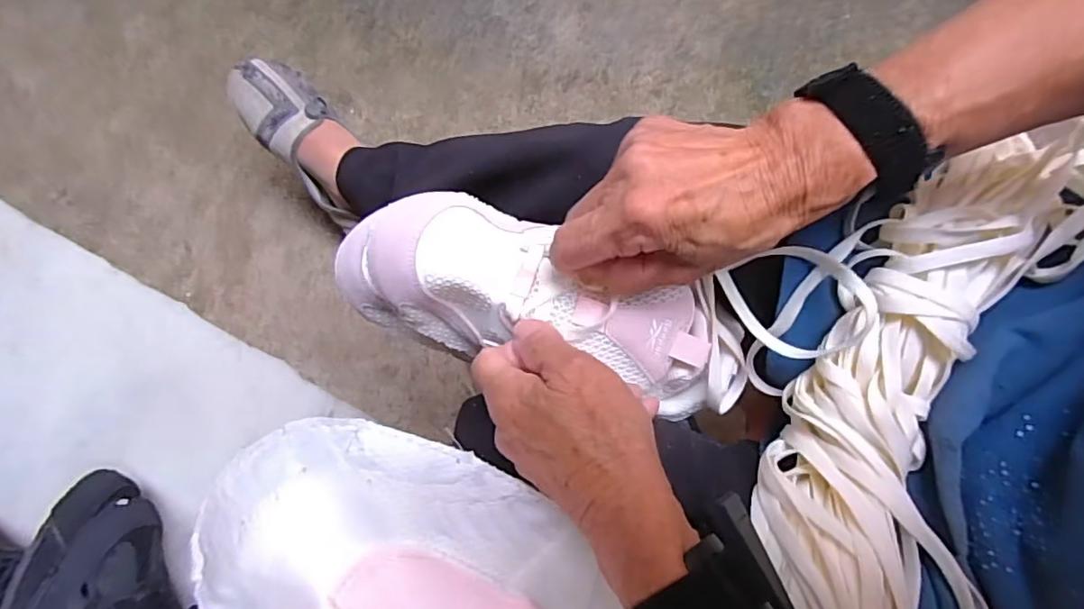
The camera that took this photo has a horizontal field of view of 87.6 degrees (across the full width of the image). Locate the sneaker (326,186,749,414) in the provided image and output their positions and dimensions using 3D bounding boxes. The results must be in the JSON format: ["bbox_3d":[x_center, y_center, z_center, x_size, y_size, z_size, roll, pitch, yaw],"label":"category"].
[{"bbox_3d":[-0.001,-0.011,0.327,0.245,0.076,0.092,19,78,1],"label":"sneaker"}]

